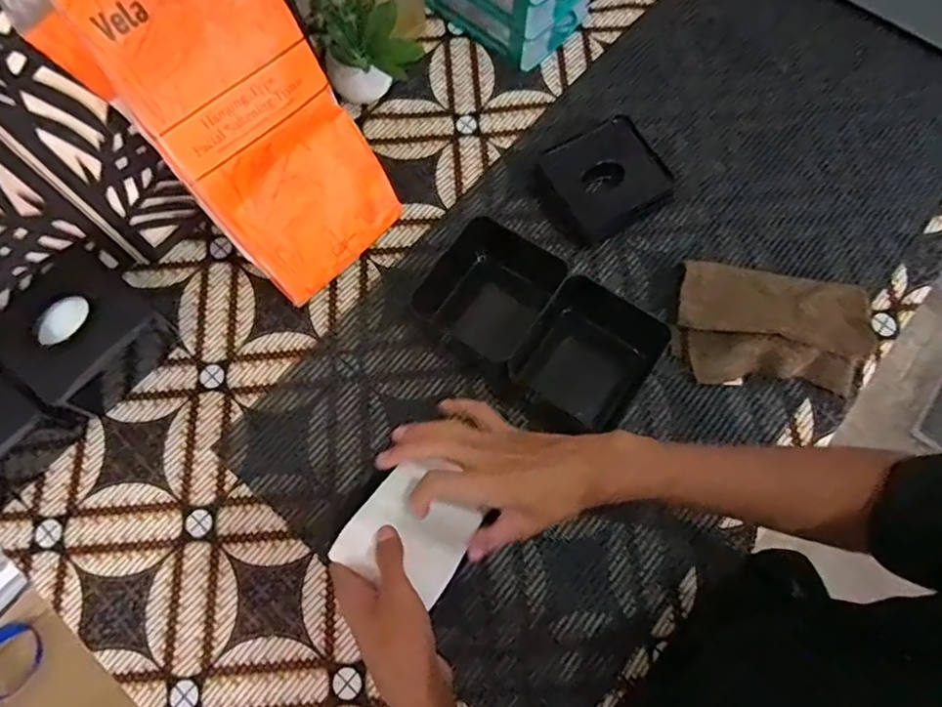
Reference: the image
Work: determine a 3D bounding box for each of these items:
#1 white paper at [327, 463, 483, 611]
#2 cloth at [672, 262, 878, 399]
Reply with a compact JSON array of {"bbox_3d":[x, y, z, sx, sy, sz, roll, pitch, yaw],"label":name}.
[{"bbox_3d":[-0.048,0.144,0.489,0.090,0.013,0.091,35,55,-1],"label":"white paper"},{"bbox_3d":[0.315,-0.029,0.640,0.192,0.045,0.124,6,72,3],"label":"cloth"}]

